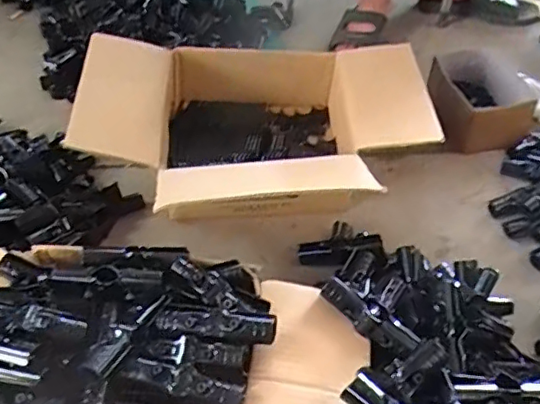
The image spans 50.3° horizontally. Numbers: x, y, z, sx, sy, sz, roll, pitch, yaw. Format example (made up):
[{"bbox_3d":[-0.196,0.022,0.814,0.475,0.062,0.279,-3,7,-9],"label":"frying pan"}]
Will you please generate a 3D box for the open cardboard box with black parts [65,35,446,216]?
[{"bbox_3d":[-0.019,-0.157,0.983,0.577,0.216,0.286,-10,47,-9],"label":"open cardboard box with black parts"}]

